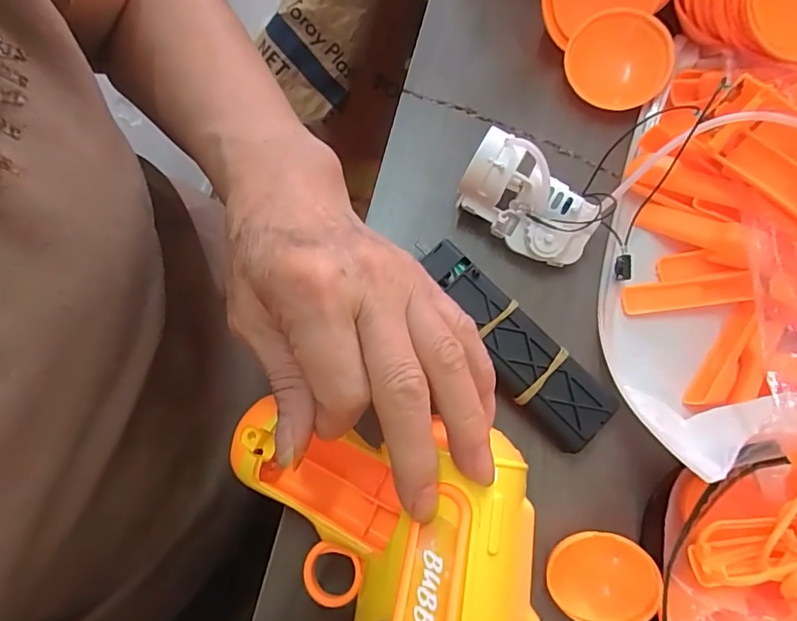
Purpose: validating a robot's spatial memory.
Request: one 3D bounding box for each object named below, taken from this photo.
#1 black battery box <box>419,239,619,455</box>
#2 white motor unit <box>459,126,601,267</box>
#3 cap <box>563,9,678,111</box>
[{"bbox_3d":[0.050,0.017,0.239,0.107,0.023,0.032,44,80,12],"label":"black battery box"},{"bbox_3d":[0.063,-0.051,0.248,0.065,0.038,0.033,35,78,10],"label":"white motor unit"},{"bbox_3d":[0.119,-0.136,0.275,0.054,0.010,0.054,-1,87,15],"label":"cap"}]

